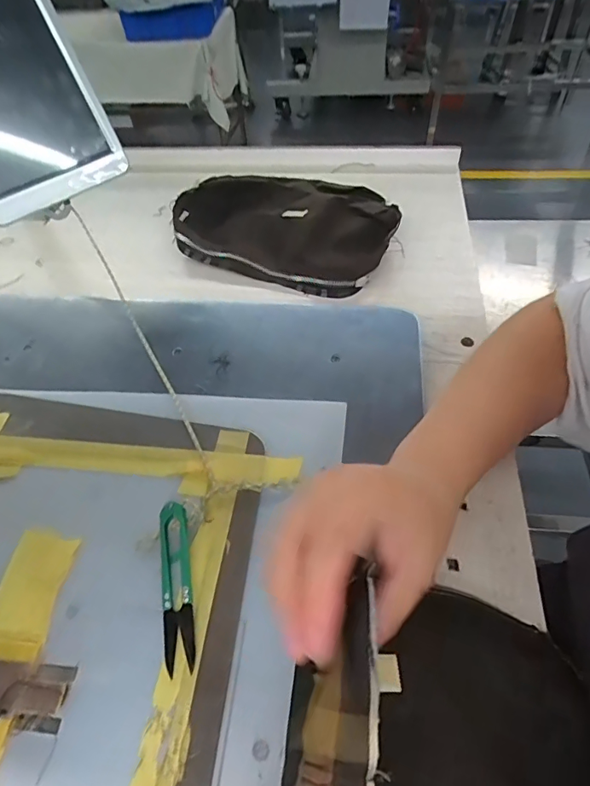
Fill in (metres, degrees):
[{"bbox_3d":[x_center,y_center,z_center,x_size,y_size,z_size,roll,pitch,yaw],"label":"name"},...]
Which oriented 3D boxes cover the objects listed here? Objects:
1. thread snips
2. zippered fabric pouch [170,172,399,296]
[{"bbox_3d":[-0.080,0.124,0.317,0.021,0.014,0.103,-11,53,-4],"label":"thread snips"},{"bbox_3d":[-0.004,-0.216,0.583,0.261,0.032,0.212,19,56,18],"label":"zippered fabric pouch"}]

